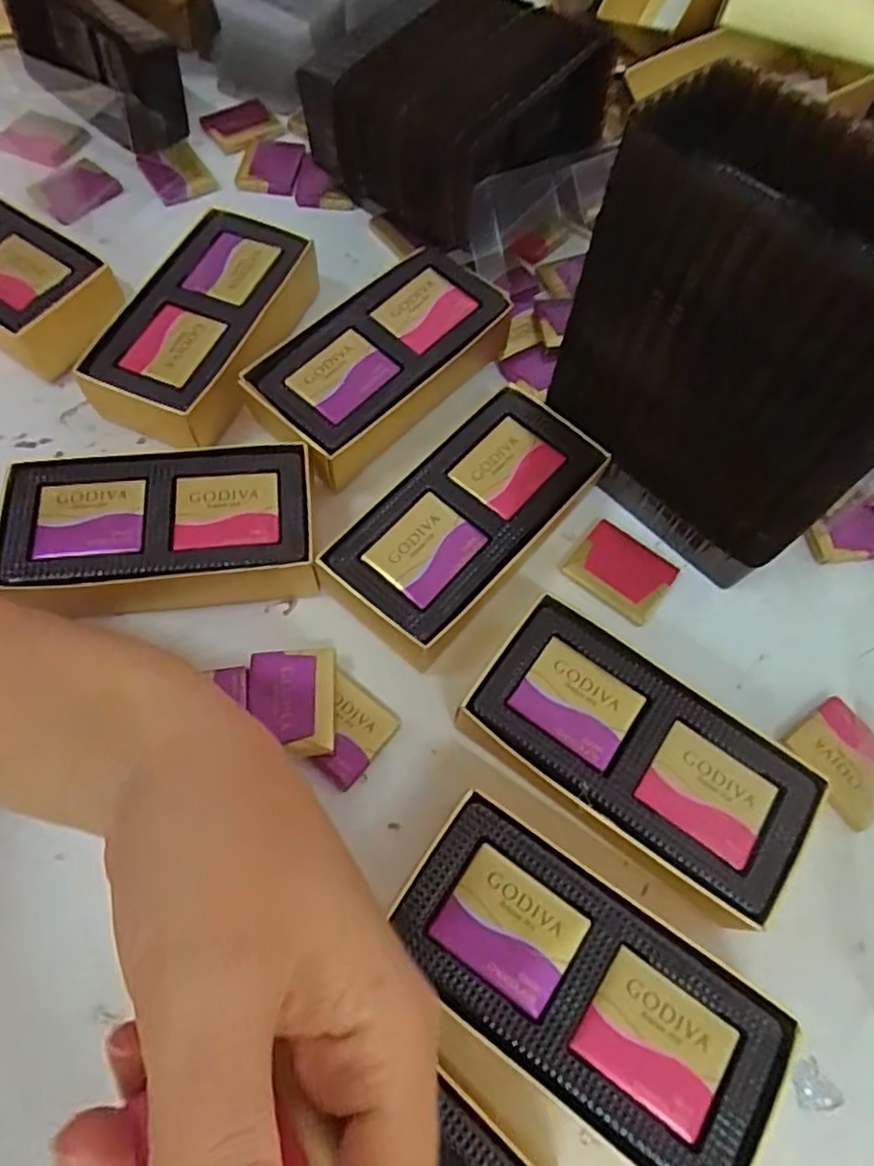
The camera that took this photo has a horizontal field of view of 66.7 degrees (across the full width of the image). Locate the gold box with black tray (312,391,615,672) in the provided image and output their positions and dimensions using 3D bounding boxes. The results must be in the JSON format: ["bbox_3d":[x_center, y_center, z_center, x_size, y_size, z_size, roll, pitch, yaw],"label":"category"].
[{"bbox_3d":[0.012,-0.025,0.271,0.054,0.031,0.116,42,71,15],"label":"gold box with black tray"}]

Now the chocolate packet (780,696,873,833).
[{"bbox_3d":[0.154,0.067,0.247,0.029,0.009,0.040,-28,70,-14],"label":"chocolate packet"}]

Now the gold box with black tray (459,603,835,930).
[{"bbox_3d":[0.067,0.062,0.236,0.112,0.031,0.058,35,69,13],"label":"gold box with black tray"}]

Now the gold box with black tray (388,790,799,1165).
[{"bbox_3d":[0.042,0.123,0.207,0.113,0.032,0.054,34,69,12],"label":"gold box with black tray"}]

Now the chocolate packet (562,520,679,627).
[{"bbox_3d":[0.077,-0.005,0.280,0.040,0.006,0.032,37,70,13],"label":"chocolate packet"}]

